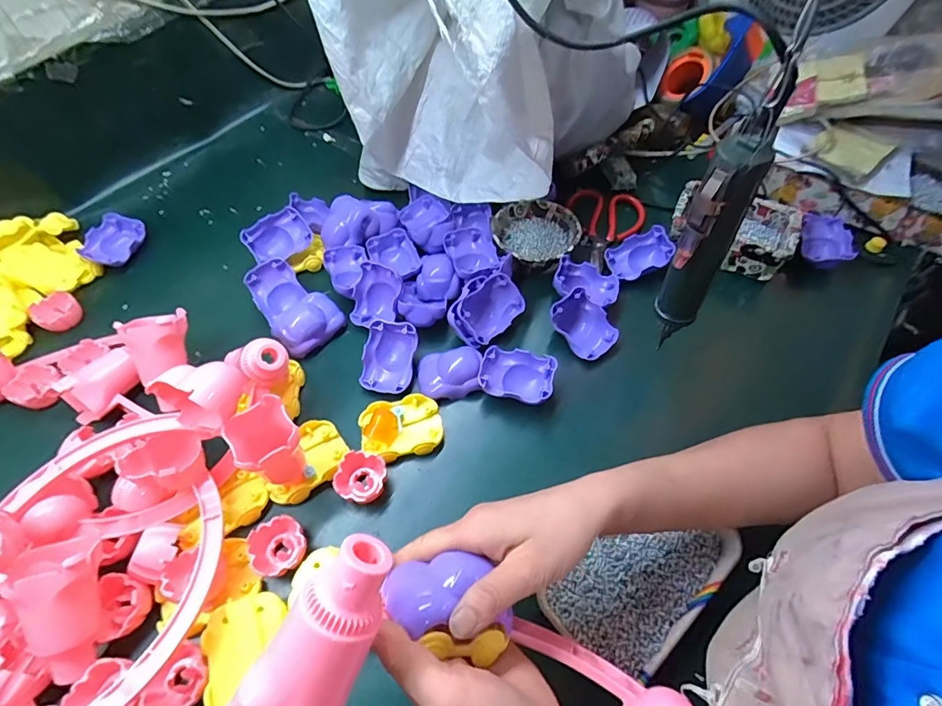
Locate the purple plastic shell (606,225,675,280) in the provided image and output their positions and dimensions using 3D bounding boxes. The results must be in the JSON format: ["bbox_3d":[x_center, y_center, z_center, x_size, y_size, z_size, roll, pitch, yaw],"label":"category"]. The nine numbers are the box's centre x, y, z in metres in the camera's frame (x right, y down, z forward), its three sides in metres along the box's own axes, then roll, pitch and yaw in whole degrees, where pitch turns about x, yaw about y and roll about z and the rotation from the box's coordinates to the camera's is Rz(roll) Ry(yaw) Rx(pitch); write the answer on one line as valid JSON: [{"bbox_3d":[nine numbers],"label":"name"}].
[{"bbox_3d":[0.220,-0.129,0.620,0.077,0.030,0.055,-26,75,3],"label":"purple plastic shell"}]

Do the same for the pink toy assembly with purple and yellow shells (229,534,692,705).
[{"bbox_3d":[0.012,0.180,0.266,0.238,0.090,0.109,27,56,-11],"label":"pink toy assembly with purple and yellow shells"}]

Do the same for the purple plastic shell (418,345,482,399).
[{"bbox_3d":[-0.024,0.024,0.533,0.068,0.032,0.051,-2,56,-2],"label":"purple plastic shell"}]

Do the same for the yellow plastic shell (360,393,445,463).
[{"bbox_3d":[-0.073,0.080,0.501,0.082,0.026,0.063,-12,57,-9],"label":"yellow plastic shell"}]

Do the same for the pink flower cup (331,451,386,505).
[{"bbox_3d":[-0.107,0.127,0.471,0.048,0.032,0.048,1,55,-1],"label":"pink flower cup"}]

